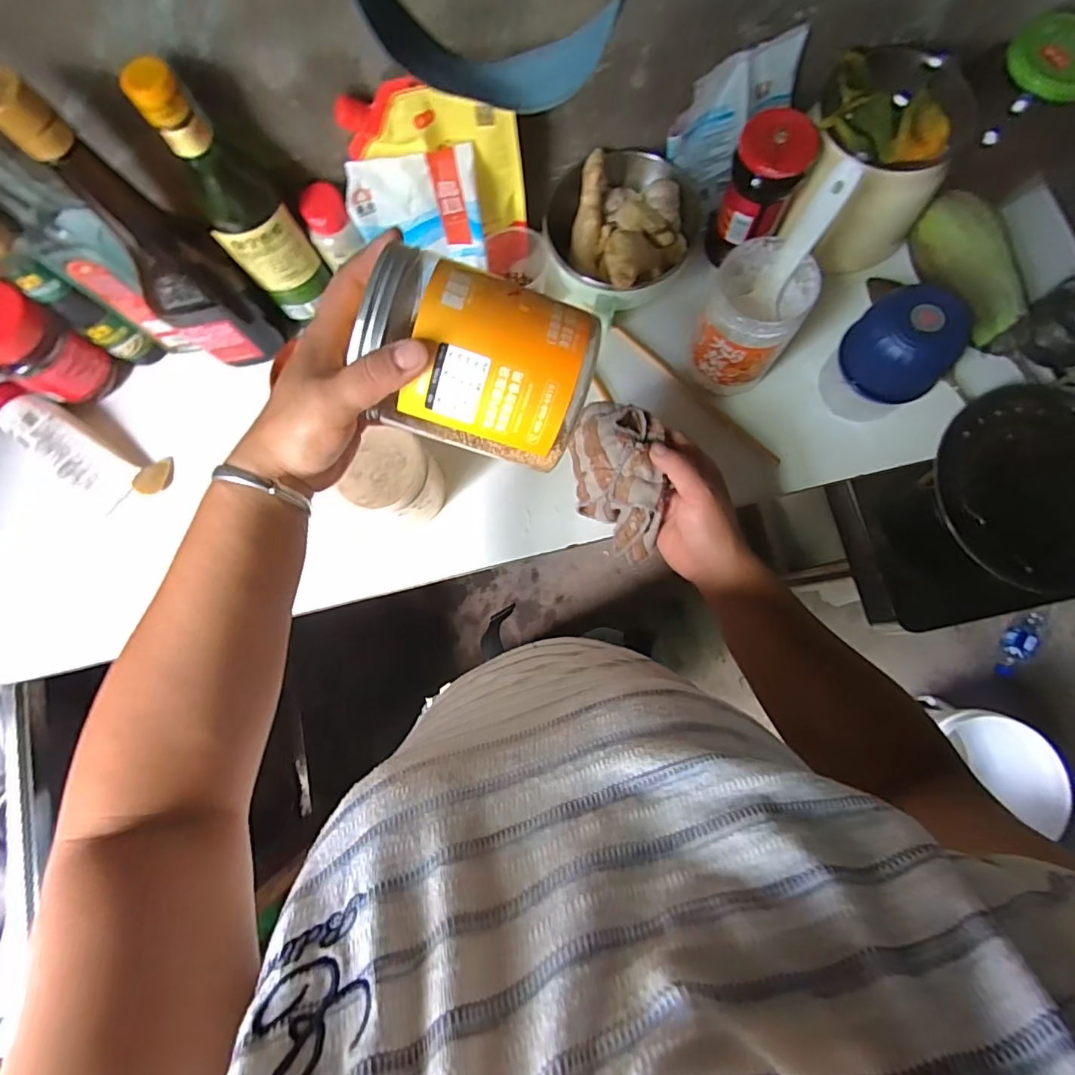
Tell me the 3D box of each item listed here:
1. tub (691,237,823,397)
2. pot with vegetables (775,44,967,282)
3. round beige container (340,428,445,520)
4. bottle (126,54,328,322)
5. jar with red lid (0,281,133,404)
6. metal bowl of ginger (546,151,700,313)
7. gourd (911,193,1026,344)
[{"bbox_3d":[0.191,-0.199,0.497,0.082,0.122,0.086,0,80,0],"label":"tub"},{"bbox_3d":[0.313,-0.350,0.501,0.133,0.138,0.127,0,80,0],"label":"pot with vegetables"},{"bbox_3d":[-0.127,-0.051,0.498,0.065,0.095,0.077,22,81,4],"label":"round beige container"},{"bbox_3d":[-0.244,-0.271,0.441,0.054,0.201,0.055,33,82,6],"label":"bottle"},{"bbox_3d":[-0.499,-0.187,0.533,0.072,0.108,0.076,0,80,0],"label":"jar with red lid"},{"bbox_3d":[0.081,-0.310,0.524,0.157,0.086,0.144,0,80,0],"label":"metal bowl of ginger"},{"bbox_3d":[0.414,-0.258,0.509,0.051,0.051,0.143,-21,81,-3],"label":"gourd"}]

